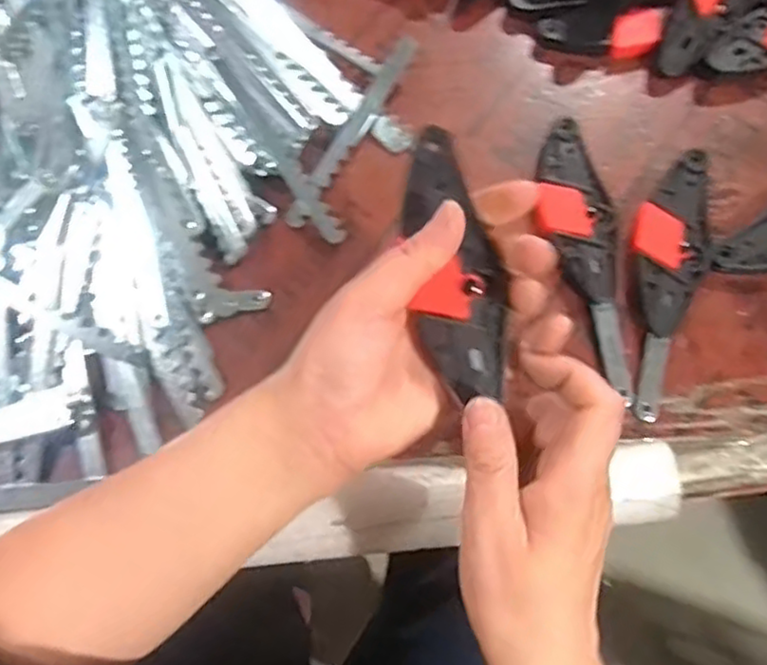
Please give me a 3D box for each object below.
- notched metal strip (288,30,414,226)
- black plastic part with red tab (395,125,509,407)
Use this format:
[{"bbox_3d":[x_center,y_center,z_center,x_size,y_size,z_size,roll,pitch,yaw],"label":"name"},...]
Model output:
[{"bbox_3d":[-0.019,-0.132,0.442,0.015,0.008,0.148,32,80,-7],"label":"notched metal strip"},{"bbox_3d":[0.032,-0.029,0.300,0.038,0.008,0.117,-12,94,-5],"label":"black plastic part with red tab"}]

